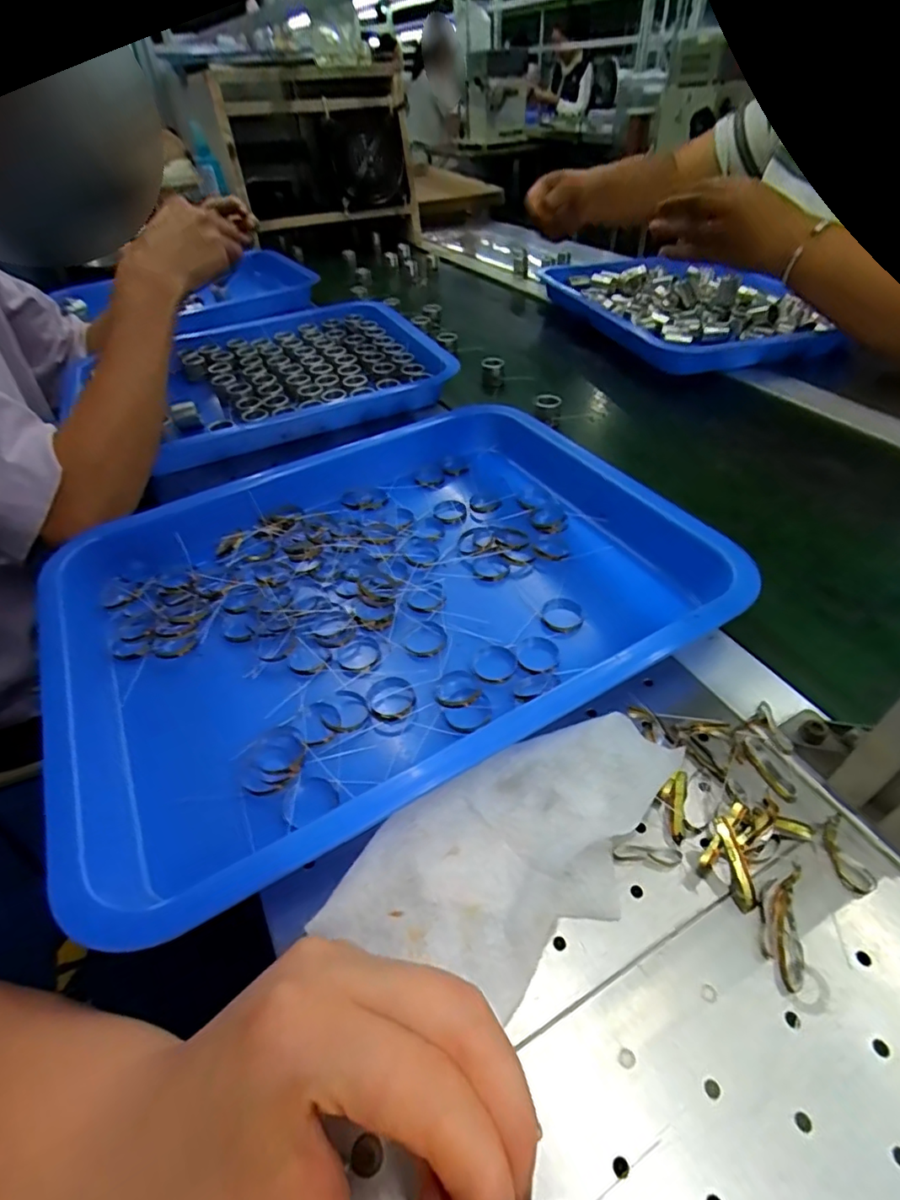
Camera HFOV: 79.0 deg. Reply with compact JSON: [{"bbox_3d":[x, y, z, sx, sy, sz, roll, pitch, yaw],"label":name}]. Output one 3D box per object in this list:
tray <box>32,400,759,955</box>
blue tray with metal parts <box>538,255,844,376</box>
[{"bbox_3d":[-0.038,-0.014,0.350,0.406,0.034,0.298,-27,50,-21],"label":"tray"},{"bbox_3d":[0.293,-0.388,0.713,0.233,0.047,0.360,-17,46,-13],"label":"blue tray with metal parts"}]

